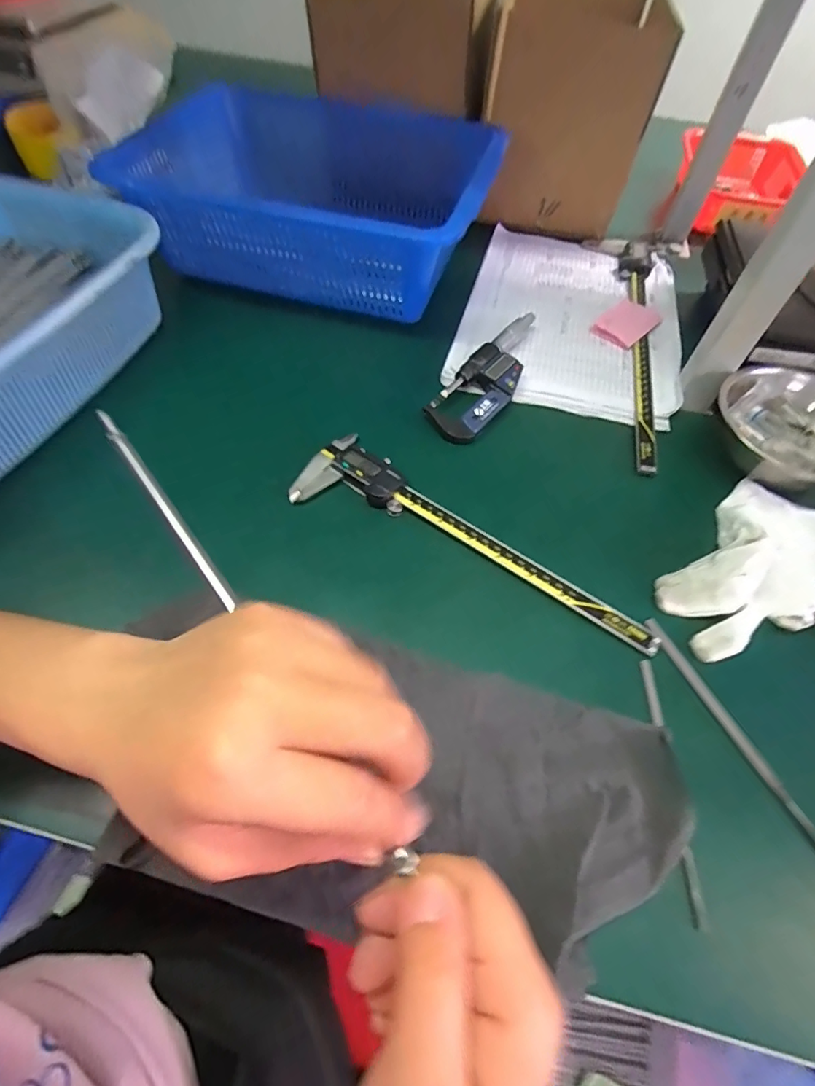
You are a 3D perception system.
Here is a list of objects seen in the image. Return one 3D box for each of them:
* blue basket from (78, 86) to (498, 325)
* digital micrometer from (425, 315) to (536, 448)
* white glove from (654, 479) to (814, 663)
[{"bbox_3d":[-0.094,-0.366,0.539,0.354,0.115,0.277,13,58,6],"label":"blue basket"},{"bbox_3d":[0.082,-0.158,0.460,0.054,0.017,0.174,30,62,16],"label":"digital micrometer"},{"bbox_3d":[0.250,0.012,0.348,0.166,0.031,0.083,-39,67,-23],"label":"white glove"}]

